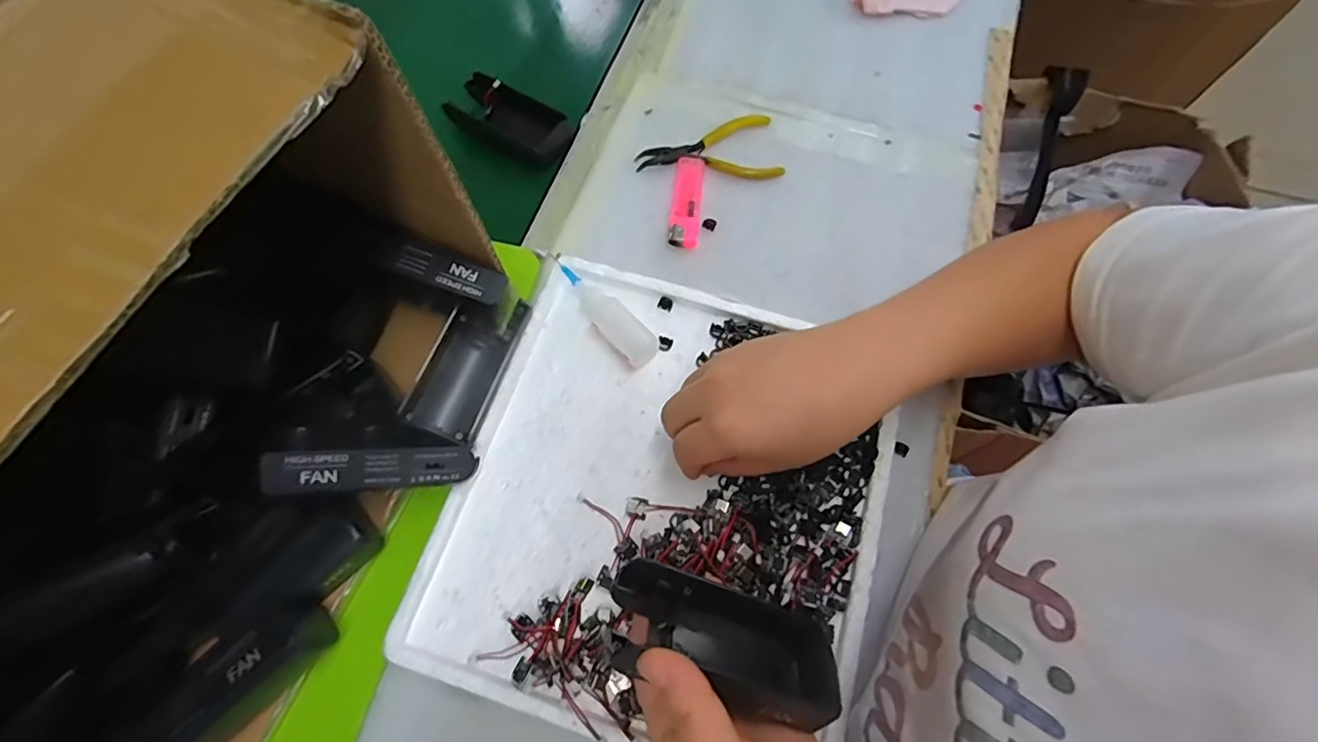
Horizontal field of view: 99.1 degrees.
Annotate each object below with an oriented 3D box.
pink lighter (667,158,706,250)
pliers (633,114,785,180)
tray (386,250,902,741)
[{"bbox_3d":[0.023,-0.135,0.441,0.022,0.009,0.083,6,68,2],"label":"pink lighter"},{"bbox_3d":[0.042,-0.187,0.464,0.116,0.007,0.062,2,68,0],"label":"pliers"},{"bbox_3d":[0.007,0.072,0.351,0.253,0.030,0.267,16,69,6],"label":"tray"}]

